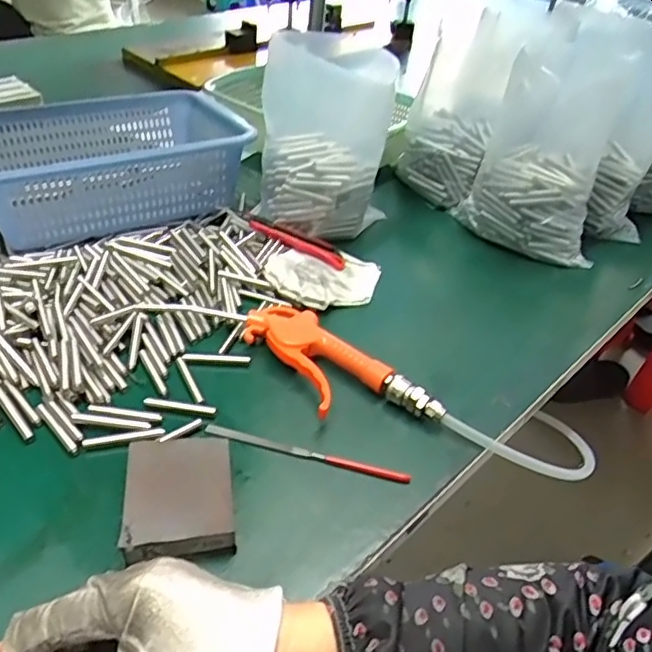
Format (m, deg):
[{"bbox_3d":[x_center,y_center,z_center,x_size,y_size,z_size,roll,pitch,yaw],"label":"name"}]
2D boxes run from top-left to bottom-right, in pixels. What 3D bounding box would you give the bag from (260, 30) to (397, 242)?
[{"bbox_3d":[0.000,-0.209,0.642,0.137,0.181,0.112,0,38,-6],"label":"bag"}]

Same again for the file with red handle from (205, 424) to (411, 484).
[{"bbox_3d":[-0.016,0.097,0.447,0.158,0.007,0.010,12,38,9],"label":"file with red handle"}]

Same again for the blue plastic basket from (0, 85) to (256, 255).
[{"bbox_3d":[-0.258,-0.192,0.681,0.299,0.086,0.220,-13,41,-21],"label":"blue plastic basket"}]

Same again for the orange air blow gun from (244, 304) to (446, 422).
[{"bbox_3d":[-0.001,0.039,0.496,0.075,0.031,0.186,-27,48,-35],"label":"orange air blow gun"}]

